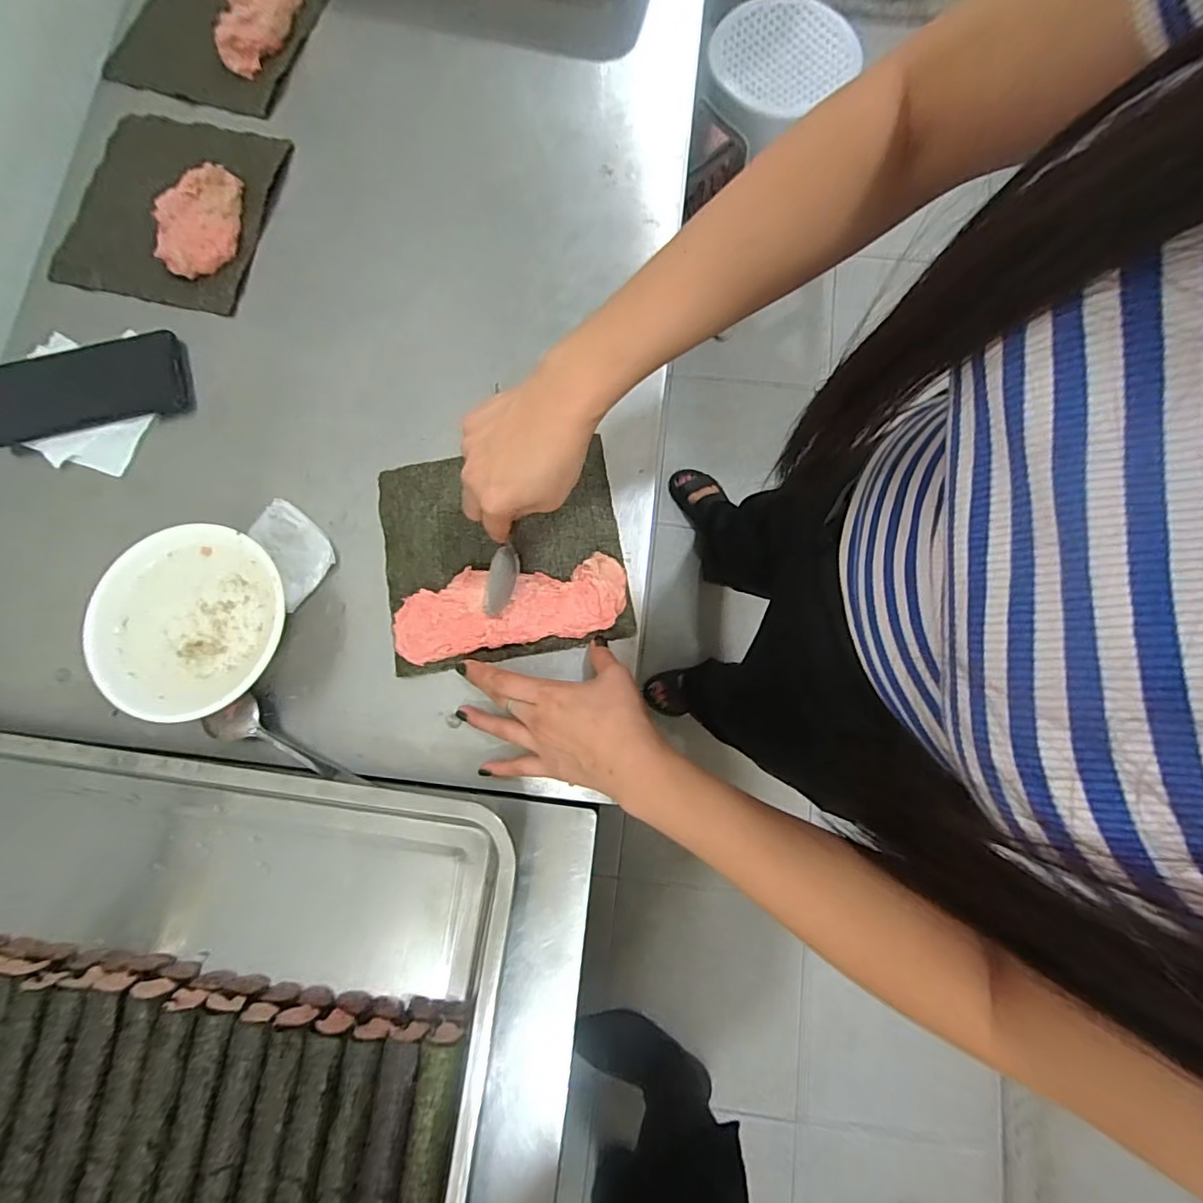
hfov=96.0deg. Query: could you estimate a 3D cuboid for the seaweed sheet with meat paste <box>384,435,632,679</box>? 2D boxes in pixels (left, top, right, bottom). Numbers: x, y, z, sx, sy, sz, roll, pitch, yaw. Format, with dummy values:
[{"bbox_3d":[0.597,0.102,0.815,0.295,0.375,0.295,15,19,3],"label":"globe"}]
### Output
[{"bbox_3d":[-0.081,-0.044,0.445,0.195,0.020,0.174,-9,80,-1],"label":"seaweed sheet with meat paste"}]

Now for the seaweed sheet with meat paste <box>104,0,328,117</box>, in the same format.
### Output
[{"bbox_3d":[-0.395,-0.605,0.553,0.186,0.027,0.196,16,80,4],"label":"seaweed sheet with meat paste"}]

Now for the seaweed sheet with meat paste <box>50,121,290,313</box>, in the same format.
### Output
[{"bbox_3d":[-0.414,-0.383,0.510,0.185,0.027,0.197,12,80,3],"label":"seaweed sheet with meat paste"}]

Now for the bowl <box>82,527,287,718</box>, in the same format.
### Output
[{"bbox_3d":[-0.315,0.016,0.426,0.136,0.044,0.143,0,80,1],"label":"bowl"}]

